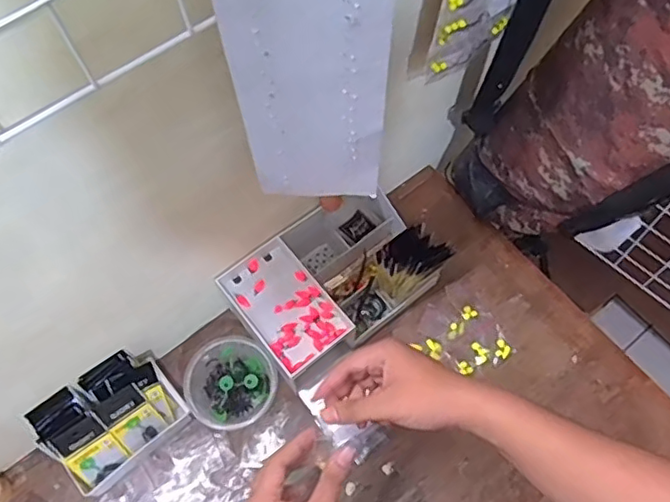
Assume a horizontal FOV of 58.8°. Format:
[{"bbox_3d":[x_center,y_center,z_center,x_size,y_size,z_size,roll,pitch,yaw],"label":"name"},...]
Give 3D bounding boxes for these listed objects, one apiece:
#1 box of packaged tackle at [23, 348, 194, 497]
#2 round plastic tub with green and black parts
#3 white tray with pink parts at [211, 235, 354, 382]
[{"bbox_3d":[-0.245,0.183,0.655,0.139,0.072,0.098,-37,72,-16],"label":"box of packaged tackle"},{"bbox_3d":[-0.120,0.154,0.685,0.097,0.048,0.098,0,67,-1],"label":"round plastic tub with green and black parts"},{"bbox_3d":[-0.059,0.060,0.673,0.091,0.023,0.148,-36,72,-15],"label":"white tray with pink parts"}]

